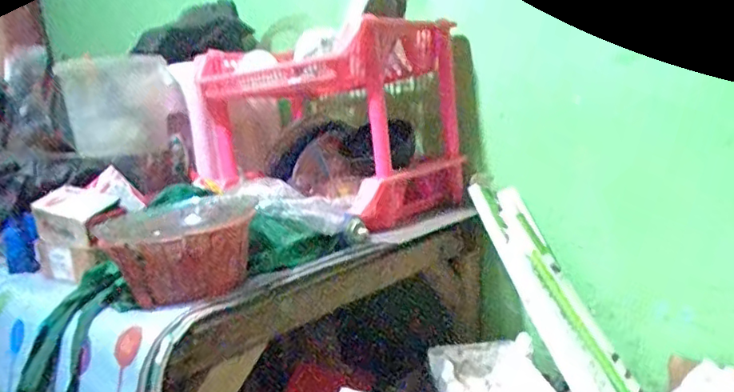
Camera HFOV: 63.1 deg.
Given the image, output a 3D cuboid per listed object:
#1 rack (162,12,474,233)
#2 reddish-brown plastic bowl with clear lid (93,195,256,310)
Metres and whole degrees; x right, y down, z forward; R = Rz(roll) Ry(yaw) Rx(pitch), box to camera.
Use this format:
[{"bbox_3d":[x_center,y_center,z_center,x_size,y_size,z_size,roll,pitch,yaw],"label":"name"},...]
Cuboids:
[{"bbox_3d":[-0.091,-0.131,1.195,0.486,0.329,0.323,-1,9,35],"label":"rack"},{"bbox_3d":[-0.253,0.074,0.819,0.199,0.112,0.198,-10,8,-23],"label":"reddish-brown plastic bowl with clear lid"}]

